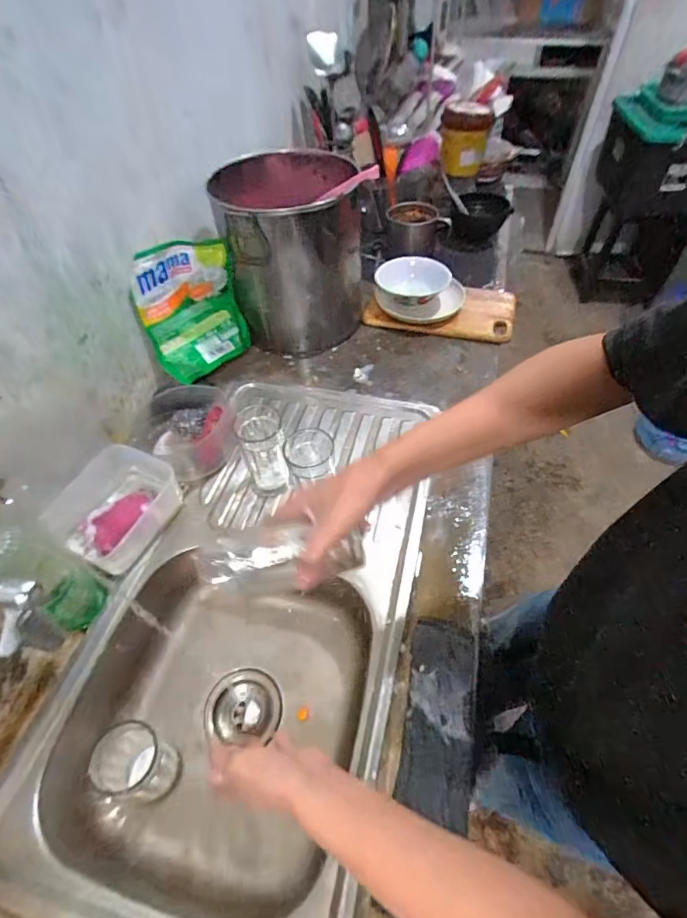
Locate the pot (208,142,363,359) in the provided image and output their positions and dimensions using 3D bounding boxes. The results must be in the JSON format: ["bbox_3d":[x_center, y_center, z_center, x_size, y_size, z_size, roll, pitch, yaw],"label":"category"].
[{"bbox_3d":[-0.097,-0.421,0.897,0.258,0.293,0.333,-7,52,-1],"label":"pot"}]

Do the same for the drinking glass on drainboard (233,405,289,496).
[{"bbox_3d":[-0.120,-0.013,0.658,0.065,0.137,0.066,-2,52,2],"label":"drinking glass on drainboard"}]

